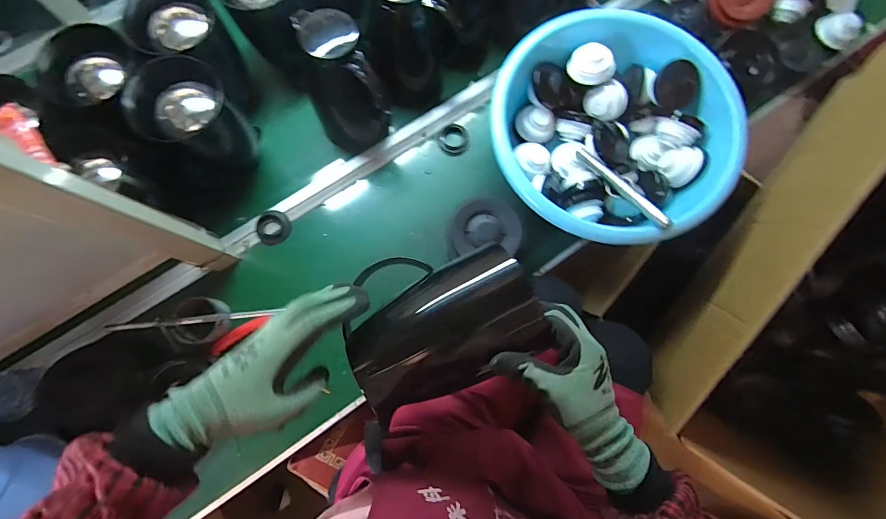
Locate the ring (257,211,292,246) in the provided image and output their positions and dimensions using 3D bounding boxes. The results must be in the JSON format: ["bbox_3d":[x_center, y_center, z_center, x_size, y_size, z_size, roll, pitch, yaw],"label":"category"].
[{"bbox_3d":[-0.303,-0.057,0.679,0.053,0.020,0.061,13,79,1],"label":"ring"}]

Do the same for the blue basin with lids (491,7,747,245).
[{"bbox_3d":[0.288,-0.221,0.658,0.374,0.145,0.381,-42,83,-9],"label":"blue basin with lids"}]

